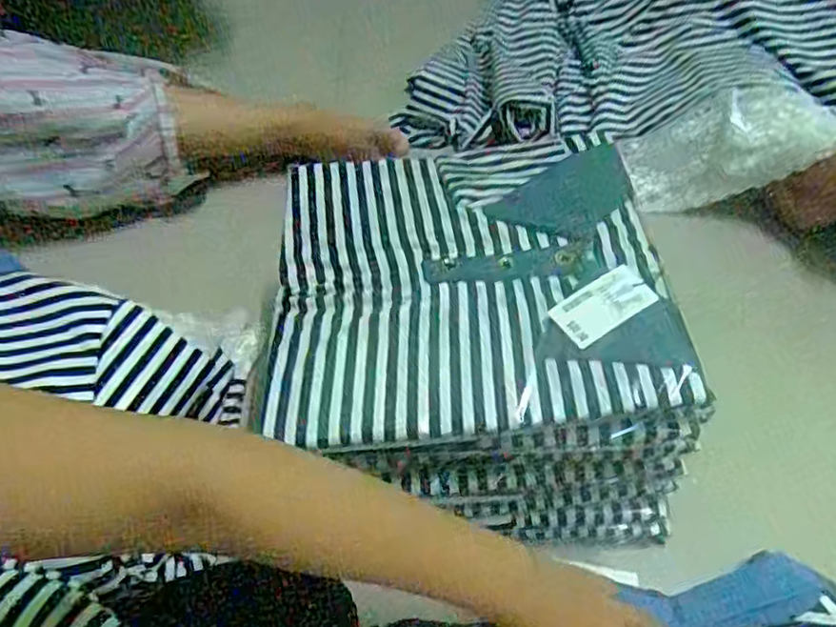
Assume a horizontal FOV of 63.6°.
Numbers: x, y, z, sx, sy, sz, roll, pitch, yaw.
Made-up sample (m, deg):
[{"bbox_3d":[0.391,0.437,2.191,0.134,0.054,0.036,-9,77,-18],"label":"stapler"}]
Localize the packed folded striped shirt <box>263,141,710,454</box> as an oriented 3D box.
[{"bbox_3d":[0.035,-0.029,0.483,0.264,0.037,0.252,-4,51,0],"label":"packed folded striped shirt"}]

